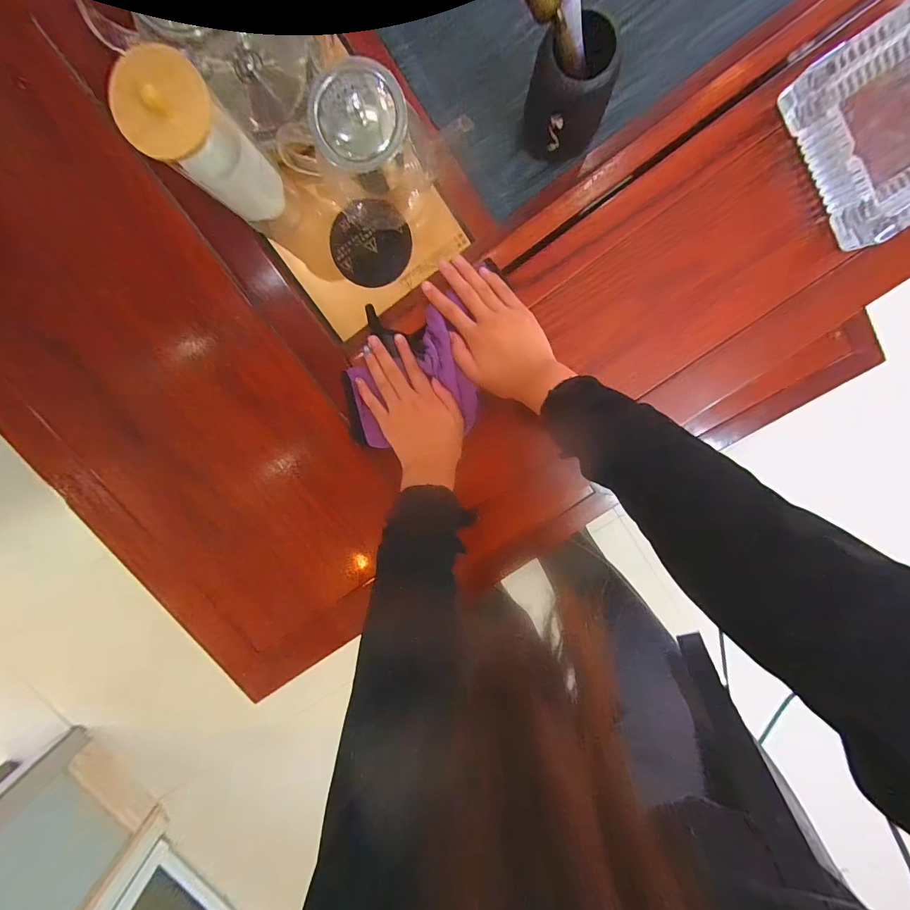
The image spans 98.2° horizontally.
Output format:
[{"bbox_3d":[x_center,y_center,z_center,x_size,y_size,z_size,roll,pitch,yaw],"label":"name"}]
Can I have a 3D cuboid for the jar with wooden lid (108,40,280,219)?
[{"bbox_3d":[-0.208,-0.260,0.344,0.065,0.164,0.058,-39,98,8],"label":"jar with wooden lid"}]

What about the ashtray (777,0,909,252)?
[{"bbox_3d":[0.454,-0.339,0.394,0.185,0.043,0.184,-34,96,5],"label":"ashtray"}]

